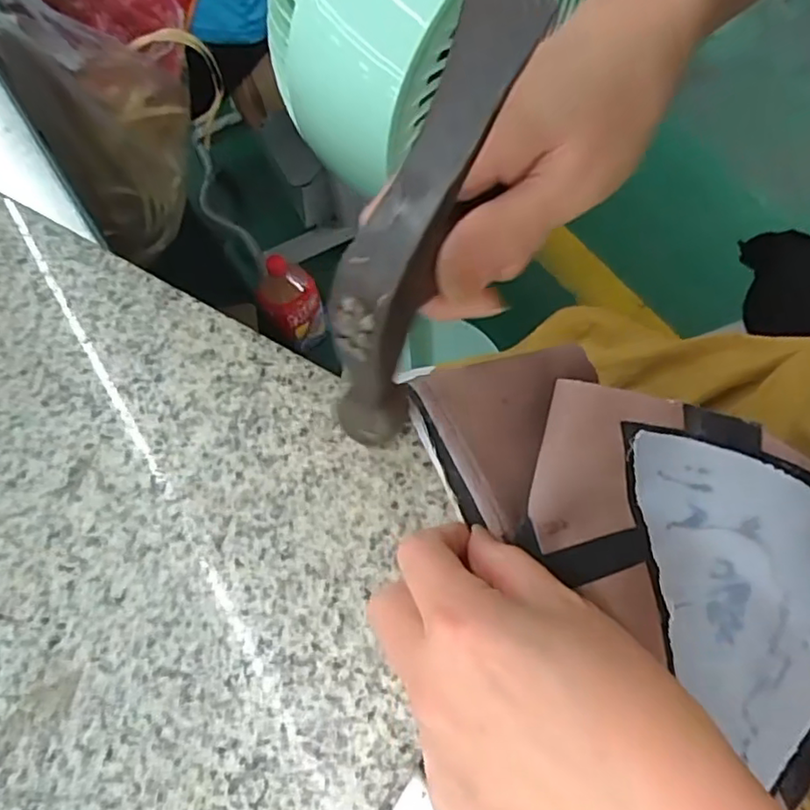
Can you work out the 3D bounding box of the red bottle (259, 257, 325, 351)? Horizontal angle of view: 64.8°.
[{"bbox_3d":[-0.184,-0.167,1.054,0.094,0.178,0.072,-20,68,-7],"label":"red bottle"}]

